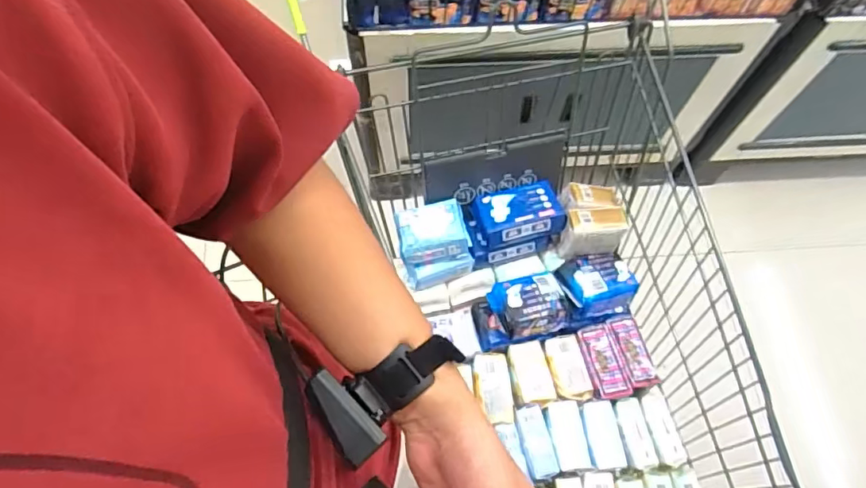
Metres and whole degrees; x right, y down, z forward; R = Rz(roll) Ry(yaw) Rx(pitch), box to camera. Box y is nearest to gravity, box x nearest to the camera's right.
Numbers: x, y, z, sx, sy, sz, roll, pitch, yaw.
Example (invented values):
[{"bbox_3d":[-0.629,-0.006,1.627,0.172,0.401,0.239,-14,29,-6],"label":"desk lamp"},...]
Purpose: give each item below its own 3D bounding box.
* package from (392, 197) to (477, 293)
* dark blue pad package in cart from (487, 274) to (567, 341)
[{"bbox_3d":[-0.001,-0.001,0.973,0.126,0.107,0.119,-18,67,-10],"label":"package"},{"bbox_3d":[0.178,0.120,0.983,0.134,0.070,0.103,-14,67,-8],"label":"dark blue pad package in cart"}]

